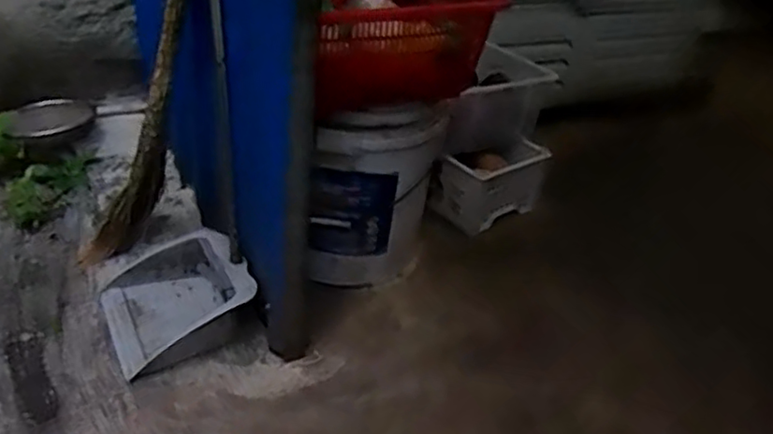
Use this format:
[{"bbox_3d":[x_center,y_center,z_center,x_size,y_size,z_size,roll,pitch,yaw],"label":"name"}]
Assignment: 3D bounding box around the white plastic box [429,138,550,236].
[{"bbox_3d":[0.255,-0.086,1.632,0.292,0.160,0.145,-21,41,-35],"label":"white plastic box"}]

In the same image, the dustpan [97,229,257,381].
[{"bbox_3d":[-0.403,0.139,1.228,0.245,0.114,0.295,-16,38,-30],"label":"dustpan"}]

